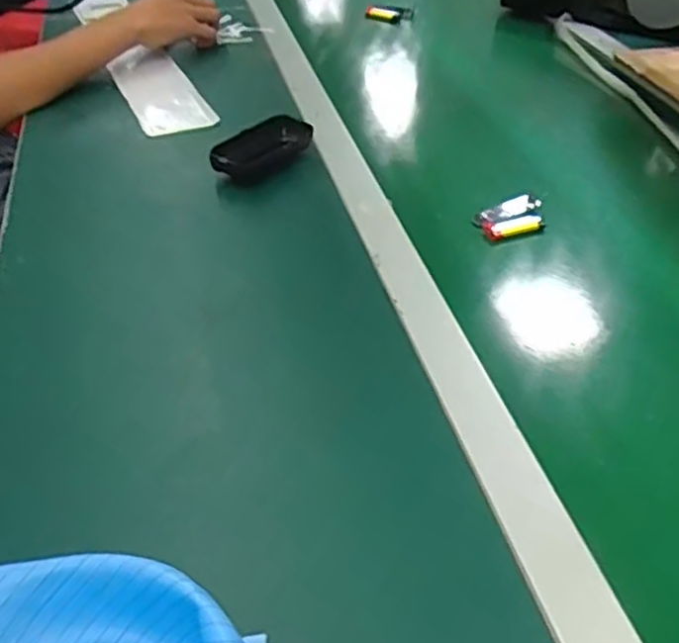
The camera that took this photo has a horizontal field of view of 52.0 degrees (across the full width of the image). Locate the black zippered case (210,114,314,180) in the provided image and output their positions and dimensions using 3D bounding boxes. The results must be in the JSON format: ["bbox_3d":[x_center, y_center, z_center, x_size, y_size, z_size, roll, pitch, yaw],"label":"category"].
[{"bbox_3d":[-0.077,-0.169,0.683,0.113,0.027,0.042,-32,51,-32],"label":"black zippered case"}]

